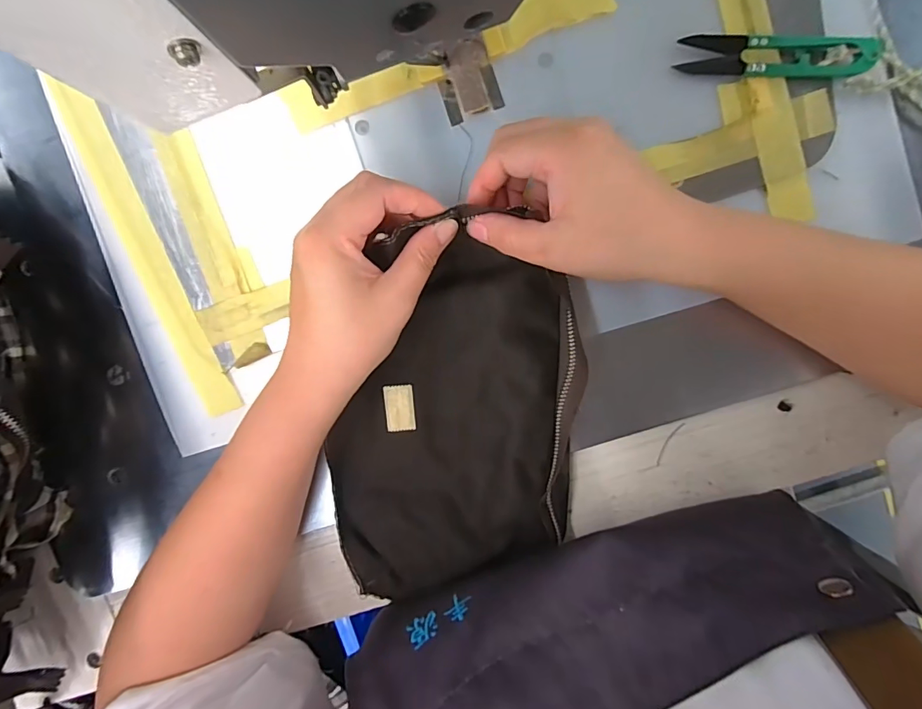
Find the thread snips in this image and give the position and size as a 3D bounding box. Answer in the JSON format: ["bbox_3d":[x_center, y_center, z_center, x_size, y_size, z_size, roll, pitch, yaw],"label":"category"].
[{"bbox_3d":[0.181,-0.170,0.258,0.105,0.014,0.023,3,97,1],"label":"thread snips"}]

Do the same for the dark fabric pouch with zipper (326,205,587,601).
[{"bbox_3d":[-0.005,0.045,0.278,0.151,0.032,0.241,1,97,-2],"label":"dark fabric pouch with zipper"}]

